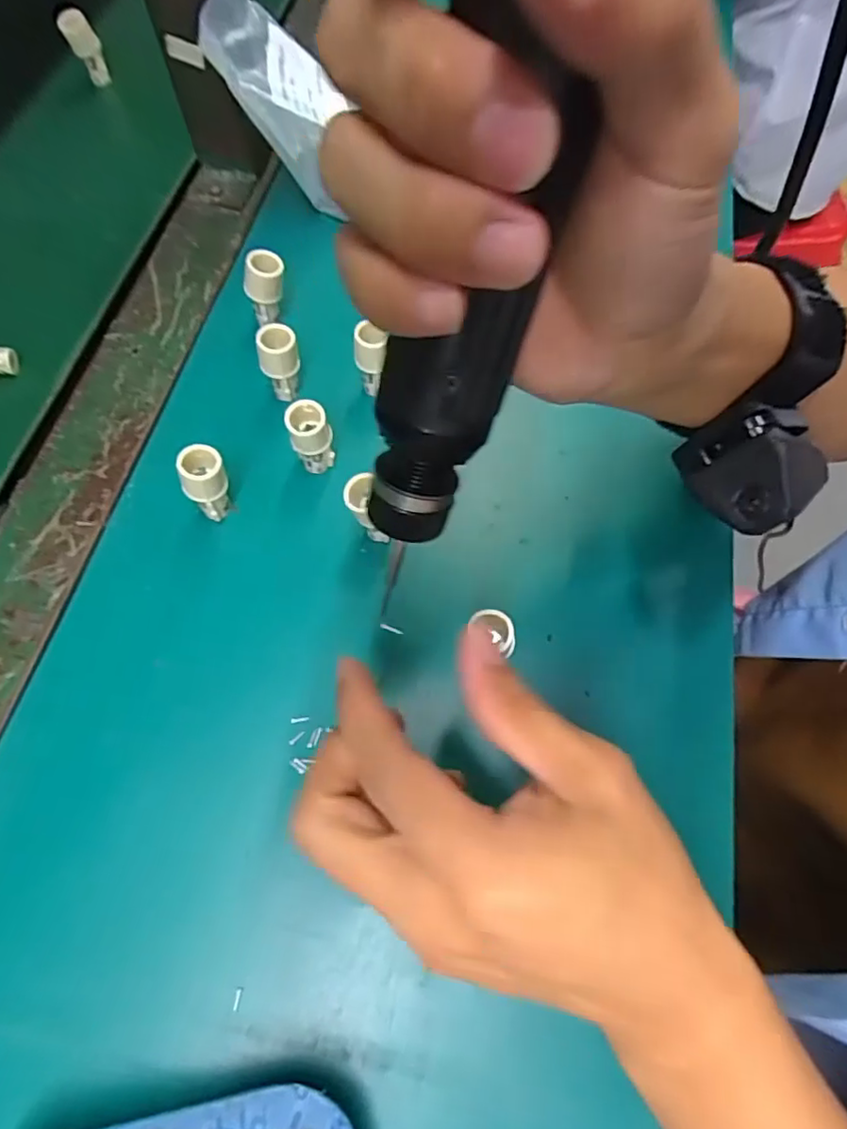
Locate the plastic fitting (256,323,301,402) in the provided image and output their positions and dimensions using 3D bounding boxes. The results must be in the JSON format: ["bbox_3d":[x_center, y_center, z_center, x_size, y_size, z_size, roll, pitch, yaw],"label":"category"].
[{"bbox_3d":[-0.074,-0.104,0.323,0.020,0.042,0.017,-19,67,-9],"label":"plastic fitting"}]

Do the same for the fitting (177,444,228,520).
[{"bbox_3d":[-0.100,-0.036,0.289,0.021,0.039,0.022,0,65,0],"label":"fitting"}]

